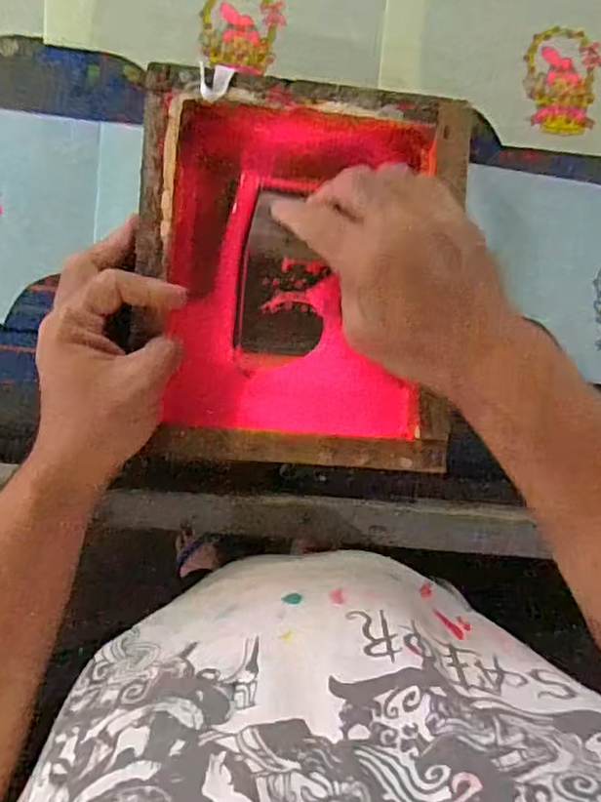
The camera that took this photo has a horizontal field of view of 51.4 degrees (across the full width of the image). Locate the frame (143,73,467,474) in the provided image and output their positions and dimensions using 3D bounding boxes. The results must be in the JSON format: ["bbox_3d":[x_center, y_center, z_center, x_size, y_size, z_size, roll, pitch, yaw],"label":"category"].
[{"bbox_3d":[-0.002,-0.088,0.448,0.218,0.049,0.256,4,89,-5],"label":"frame"}]

